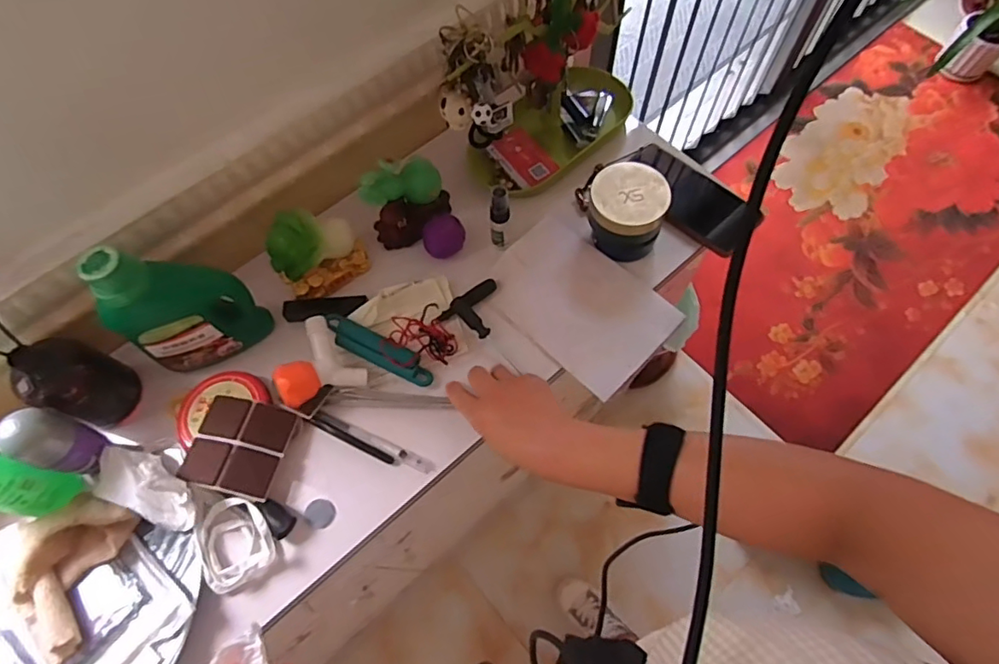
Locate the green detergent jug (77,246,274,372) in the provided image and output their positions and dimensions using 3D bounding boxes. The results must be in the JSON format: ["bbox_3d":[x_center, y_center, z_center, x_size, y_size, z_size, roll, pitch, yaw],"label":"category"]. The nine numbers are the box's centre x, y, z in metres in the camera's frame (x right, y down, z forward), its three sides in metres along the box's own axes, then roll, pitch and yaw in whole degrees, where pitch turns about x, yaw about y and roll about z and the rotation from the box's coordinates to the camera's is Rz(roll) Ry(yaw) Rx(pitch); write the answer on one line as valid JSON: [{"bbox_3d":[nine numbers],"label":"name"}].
[{"bbox_3d":[-0.288,-0.022,0.490,0.106,0.156,0.043,-19,68,-8],"label":"green detergent jug"}]

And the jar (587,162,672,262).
[{"bbox_3d":[0.134,-0.130,0.583,0.079,0.062,0.074,0,66,0],"label":"jar"}]

